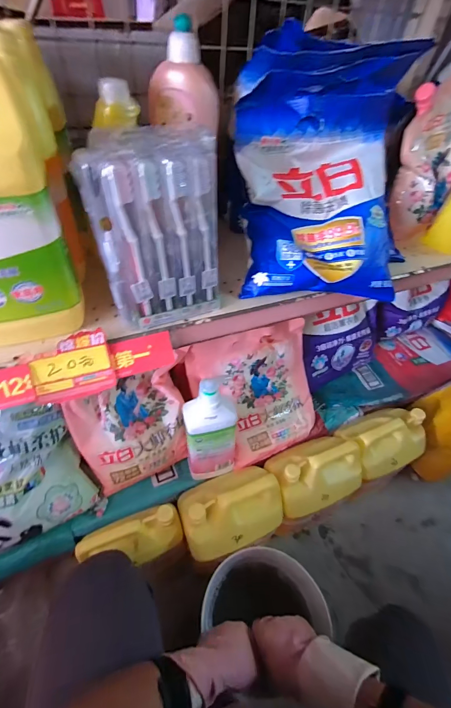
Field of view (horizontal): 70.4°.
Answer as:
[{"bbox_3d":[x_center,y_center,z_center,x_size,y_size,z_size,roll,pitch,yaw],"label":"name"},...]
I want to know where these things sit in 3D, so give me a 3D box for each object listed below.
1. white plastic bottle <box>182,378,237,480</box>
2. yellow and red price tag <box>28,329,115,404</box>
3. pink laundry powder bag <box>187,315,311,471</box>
[{"bbox_3d":[-0.028,0.154,0.611,0.096,0.237,0.080,-9,50,-12],"label":"white plastic bottle"},{"bbox_3d":[-0.187,0.015,0.391,0.090,0.076,0.013,-14,13,-15],"label":"yellow and red price tag"},{"bbox_3d":[0.070,0.084,0.728,0.279,0.288,0.079,-15,8,-16],"label":"pink laundry powder bag"}]

